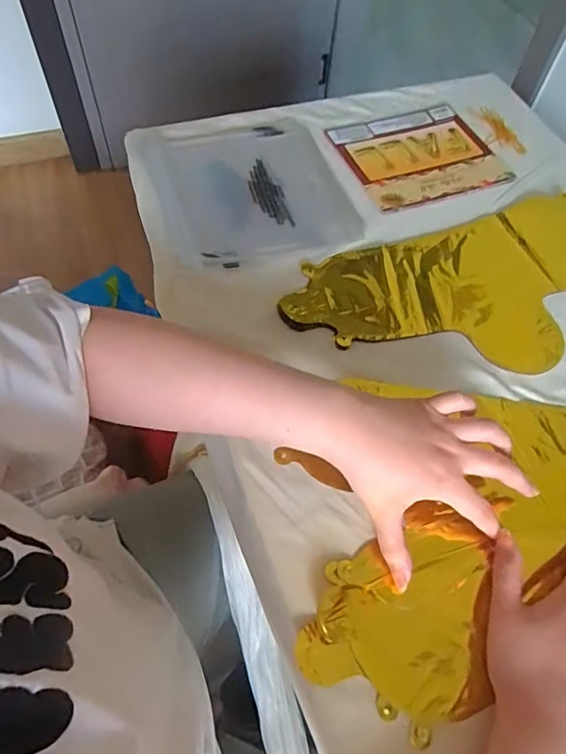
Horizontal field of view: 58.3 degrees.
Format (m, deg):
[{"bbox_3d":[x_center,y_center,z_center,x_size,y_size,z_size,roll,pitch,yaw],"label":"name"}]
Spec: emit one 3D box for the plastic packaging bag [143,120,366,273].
[{"bbox_3d":[-0.041,-0.223,0.593,0.208,0.013,0.235,-14,61,-11],"label":"plastic packaging bag"}]

